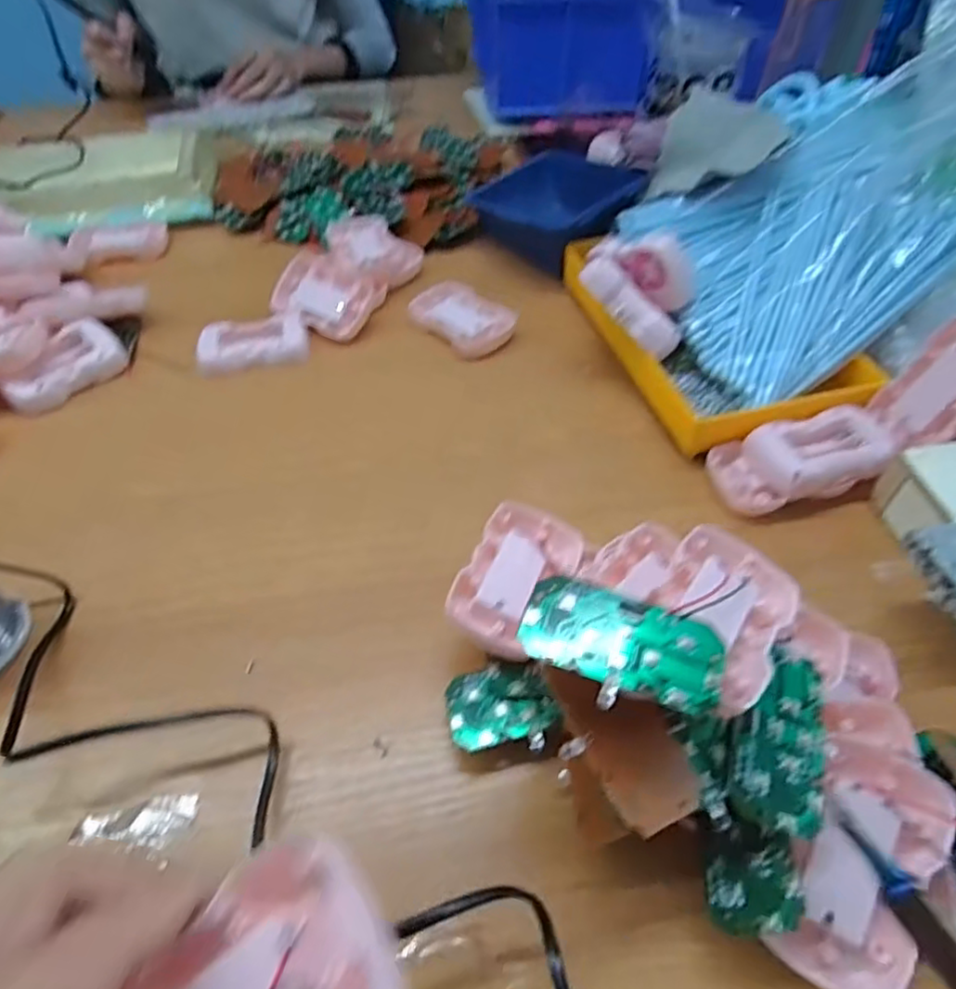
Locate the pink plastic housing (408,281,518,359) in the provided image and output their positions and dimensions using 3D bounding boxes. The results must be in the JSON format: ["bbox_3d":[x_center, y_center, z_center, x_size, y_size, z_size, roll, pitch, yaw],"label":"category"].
[{"bbox_3d":[-0.011,-0.152,0.547,0.065,0.016,0.088,-34,57,-25],"label":"pink plastic housing"}]

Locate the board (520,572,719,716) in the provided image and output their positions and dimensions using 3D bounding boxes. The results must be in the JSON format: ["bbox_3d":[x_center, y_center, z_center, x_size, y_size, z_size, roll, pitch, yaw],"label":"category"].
[{"bbox_3d":[0.054,0.055,0.242,0.073,0.007,0.037,15,52,14],"label":"board"}]

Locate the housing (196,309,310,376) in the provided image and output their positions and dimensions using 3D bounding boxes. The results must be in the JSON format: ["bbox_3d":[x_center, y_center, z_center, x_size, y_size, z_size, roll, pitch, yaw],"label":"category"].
[{"bbox_3d":[-0.184,-0.125,0.533,0.087,0.019,0.054,-13,51,-10],"label":"housing"}]

